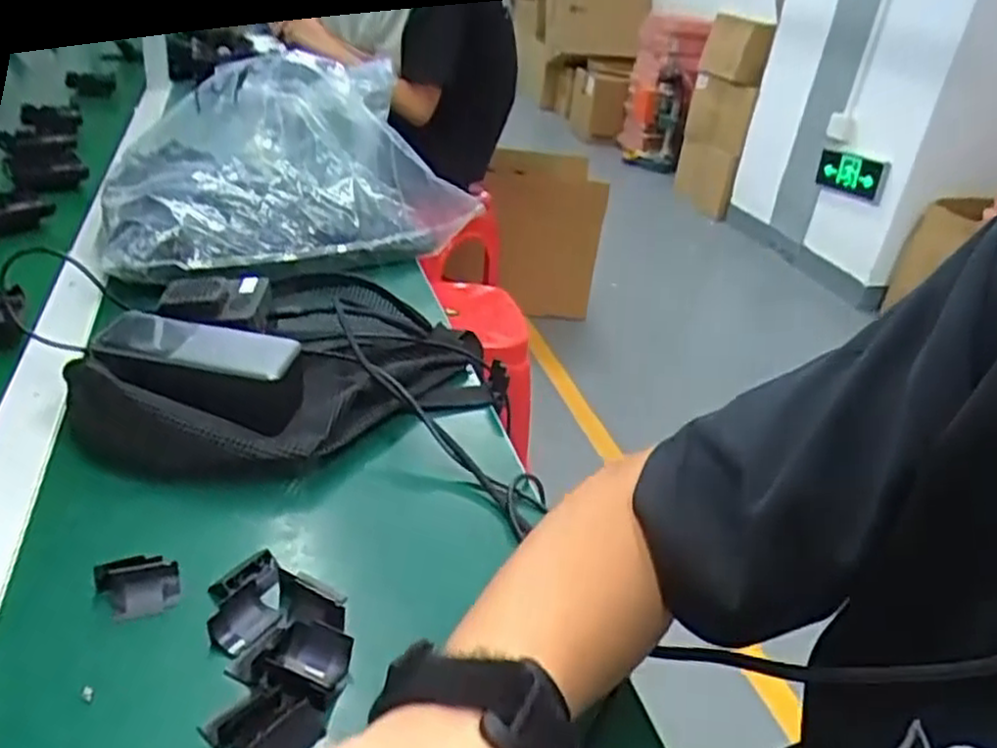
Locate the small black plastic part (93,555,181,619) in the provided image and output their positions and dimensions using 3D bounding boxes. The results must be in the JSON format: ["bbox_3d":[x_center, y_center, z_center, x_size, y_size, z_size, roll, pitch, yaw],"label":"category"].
[{"bbox_3d":[-0.183,0.108,0.391,0.038,0.021,0.025,-9,33,-26],"label":"small black plastic part"}]

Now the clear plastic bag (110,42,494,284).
[{"bbox_3d":[-0.243,-0.228,0.805,0.355,0.149,0.259,-14,36,-32],"label":"clear plastic bag"}]

